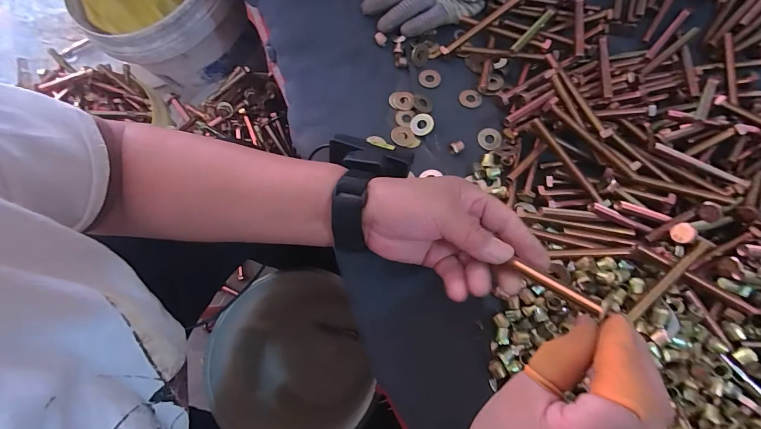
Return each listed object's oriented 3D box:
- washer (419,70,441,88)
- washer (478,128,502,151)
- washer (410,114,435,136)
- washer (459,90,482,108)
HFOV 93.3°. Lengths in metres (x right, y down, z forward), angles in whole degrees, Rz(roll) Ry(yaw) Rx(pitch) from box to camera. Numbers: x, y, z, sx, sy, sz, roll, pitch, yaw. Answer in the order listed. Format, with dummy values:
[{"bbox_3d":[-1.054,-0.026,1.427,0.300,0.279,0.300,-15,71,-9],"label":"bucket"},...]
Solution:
[{"bbox_3d":[0.056,-0.156,0.408,0.025,0.004,0.024,0,74,1],"label":"washer"},{"bbox_3d":[0.116,-0.081,0.384,0.025,0.004,0.025,0,74,1],"label":"washer"},{"bbox_3d":[0.044,-0.095,0.382,0.025,0.004,0.024,-5,81,16],"label":"washer"},{"bbox_3d":[0.100,-0.129,0.397,0.025,0.004,0.022,5,74,2],"label":"washer"}]

